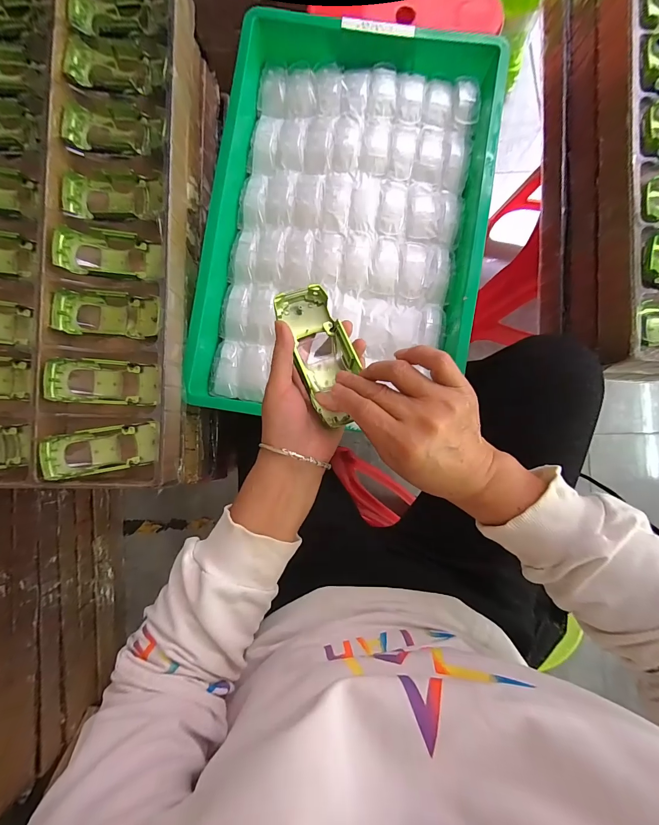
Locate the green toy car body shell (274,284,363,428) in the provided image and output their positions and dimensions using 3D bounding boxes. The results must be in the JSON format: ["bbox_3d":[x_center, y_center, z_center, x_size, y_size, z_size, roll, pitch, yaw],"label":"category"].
[{"bbox_3d":[-0.006,-0.054,0.317,0.056,0.034,0.130,-17,83,0],"label":"green toy car body shell"}]

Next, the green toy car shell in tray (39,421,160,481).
[{"bbox_3d":[-0.278,0.047,0.418,0.120,0.026,0.051,-11,88,-16],"label":"green toy car shell in tray"}]

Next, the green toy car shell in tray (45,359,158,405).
[{"bbox_3d":[-0.279,-0.037,0.422,0.120,0.028,0.052,2,88,-17],"label":"green toy car shell in tray"}]

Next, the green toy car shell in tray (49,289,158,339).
[{"bbox_3d":[-0.270,-0.121,0.420,0.136,0.032,0.051,5,88,0],"label":"green toy car shell in tray"}]

